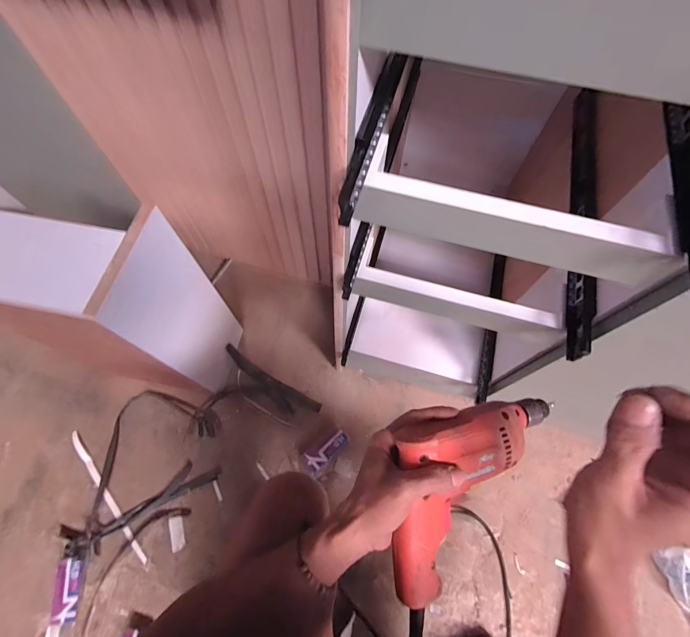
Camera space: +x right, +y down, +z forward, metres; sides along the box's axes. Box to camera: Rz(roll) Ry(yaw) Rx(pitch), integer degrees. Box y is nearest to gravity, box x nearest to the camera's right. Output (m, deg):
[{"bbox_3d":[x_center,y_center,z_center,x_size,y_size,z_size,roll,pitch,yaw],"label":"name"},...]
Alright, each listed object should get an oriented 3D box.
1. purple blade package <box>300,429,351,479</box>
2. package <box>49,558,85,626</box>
[{"bbox_3d":[-0.044,0.288,0.747,0.113,0.013,0.048,-40,73,-16],"label":"purple blade package"},{"bbox_3d":[-0.526,0.515,0.656,0.039,0.026,0.105,-2,67,-1],"label":"package"}]

